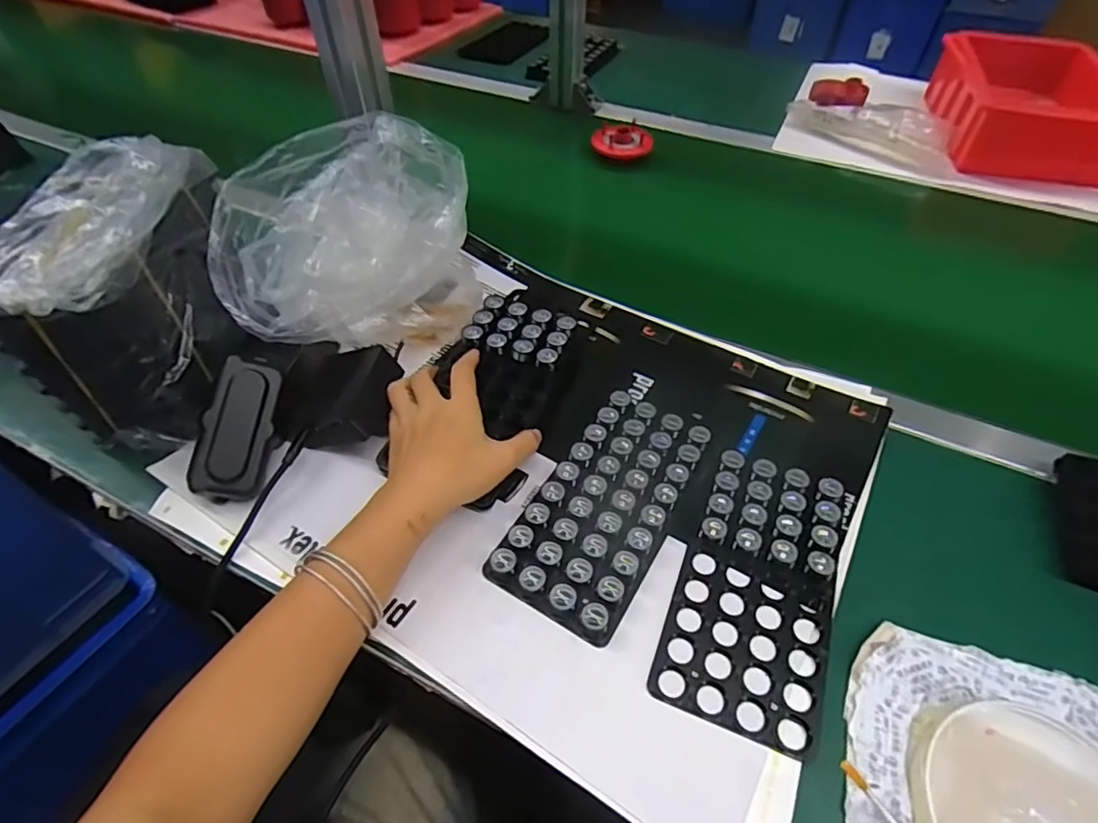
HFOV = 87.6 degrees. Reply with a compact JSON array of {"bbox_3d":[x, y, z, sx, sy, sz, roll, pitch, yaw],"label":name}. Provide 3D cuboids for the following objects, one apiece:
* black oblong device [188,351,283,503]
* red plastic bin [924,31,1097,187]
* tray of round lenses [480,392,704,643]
[{"bbox_3d":[-0.233,0.014,0.427,0.046,0.018,0.104,12,83,-21],"label":"black oblong device"},{"bbox_3d":[0.663,-0.424,0.791,0.203,0.094,0.243,9,50,7],"label":"red plastic bin"},{"bbox_3d":[0.045,0.066,0.430,0.095,0.016,0.190,26,54,20],"label":"tray of round lenses"}]

